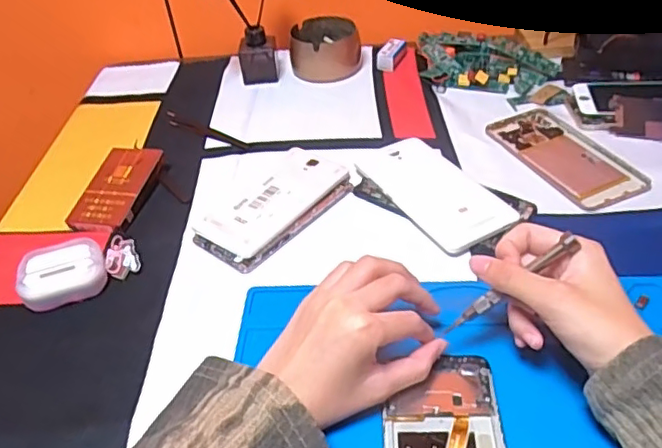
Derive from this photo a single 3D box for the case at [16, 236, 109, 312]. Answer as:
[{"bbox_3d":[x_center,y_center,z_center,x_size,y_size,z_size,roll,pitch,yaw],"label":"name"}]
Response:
[{"bbox_3d":[-0.219,0.039,0.485,0.065,0.028,0.047,-23,43,-18],"label":"case"}]

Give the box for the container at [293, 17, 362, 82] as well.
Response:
[{"bbox_3d":[-0.007,-0.215,0.736,0.085,0.048,0.081,-6,41,1],"label":"container"}]

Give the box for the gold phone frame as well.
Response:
[{"bbox_3d":[0.220,-0.068,0.569,0.074,0.004,0.155,-19,43,-14],"label":"gold phone frame"}]

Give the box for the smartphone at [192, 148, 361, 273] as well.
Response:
[{"bbox_3d":[-0.051,-0.019,0.539,0.081,0.014,0.149,26,51,32],"label":"smartphone"}]

